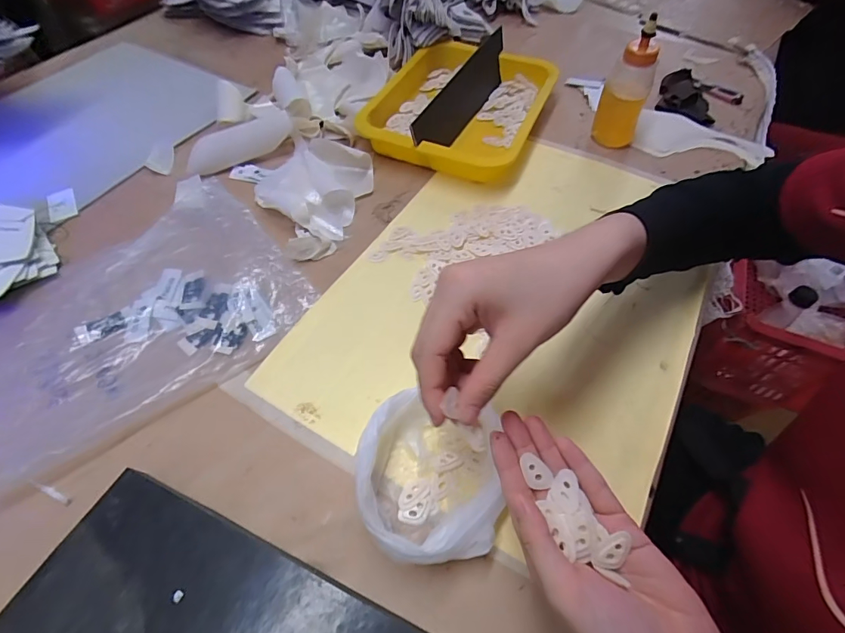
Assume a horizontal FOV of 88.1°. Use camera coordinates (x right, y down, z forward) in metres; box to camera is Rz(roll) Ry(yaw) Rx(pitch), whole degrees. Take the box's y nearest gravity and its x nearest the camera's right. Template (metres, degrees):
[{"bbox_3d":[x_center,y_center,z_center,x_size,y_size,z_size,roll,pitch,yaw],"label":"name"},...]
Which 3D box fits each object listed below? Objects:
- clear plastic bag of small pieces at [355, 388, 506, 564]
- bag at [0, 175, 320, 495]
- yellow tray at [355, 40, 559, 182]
[{"bbox_3d":[0.007,0.109,0.304,0.096,0.044,0.109,3,56,1],"label":"clear plastic bag of small pieces"},{"bbox_3d":[-0.269,-0.010,0.397,0.276,0.029,0.231,-37,64,-22],"label":"bag"},{"bbox_3d":[0.052,-0.272,0.558,0.194,0.048,0.252,19,58,12],"label":"yellow tray"}]

